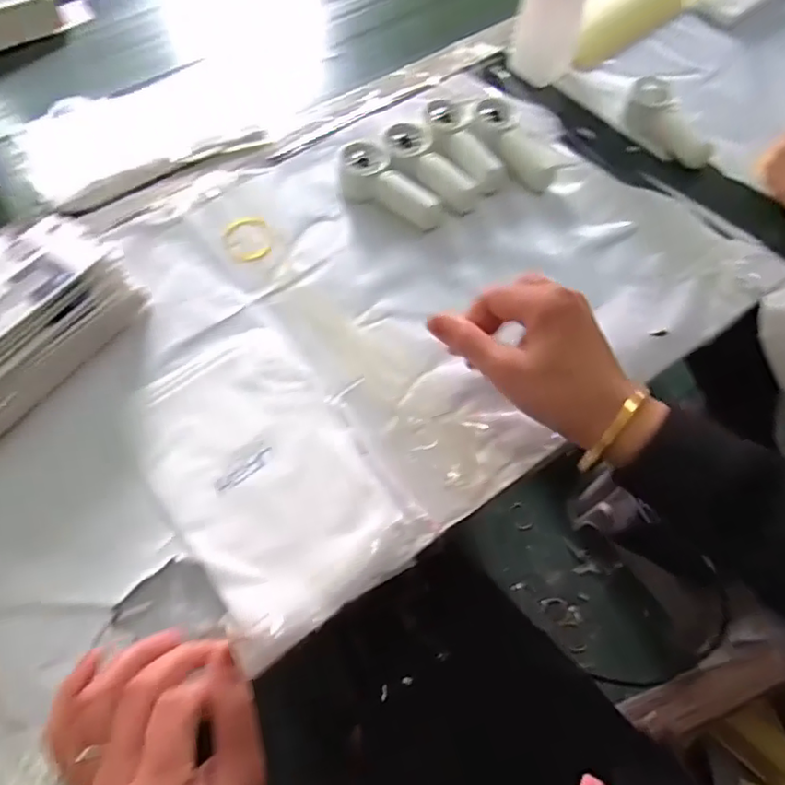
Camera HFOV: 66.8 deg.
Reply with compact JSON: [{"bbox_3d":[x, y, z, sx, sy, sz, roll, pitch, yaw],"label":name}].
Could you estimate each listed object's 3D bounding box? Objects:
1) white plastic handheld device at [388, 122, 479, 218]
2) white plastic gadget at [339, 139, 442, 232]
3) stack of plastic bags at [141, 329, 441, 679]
[{"bbox_3d":[0.033,-0.213,0.569,0.055,0.031,0.109,-33,65,-16],"label":"white plastic handheld device"},{"bbox_3d":[-0.007,-0.190,0.556,0.050,0.032,0.114,-39,67,-19],"label":"white plastic gadget"},{"bbox_3d":[-0.094,0.054,0.432,0.141,0.010,0.228,-33,65,-16],"label":"stack of plastic bags"}]

